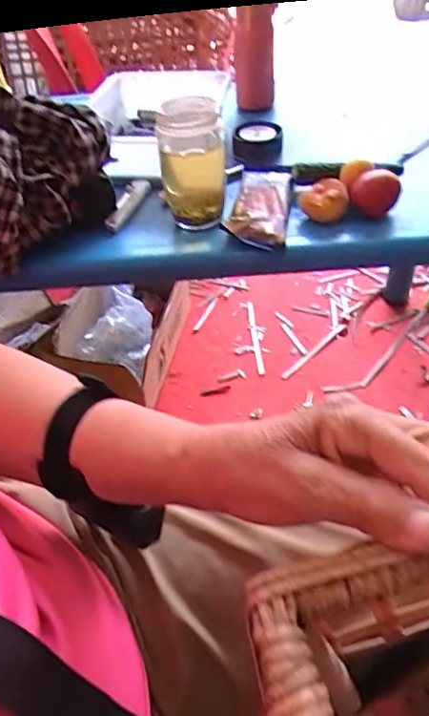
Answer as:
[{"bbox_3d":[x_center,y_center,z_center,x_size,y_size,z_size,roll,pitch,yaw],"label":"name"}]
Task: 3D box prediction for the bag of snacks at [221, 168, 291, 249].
[{"bbox_3d":[0.055,-0.183,0.639,0.067,0.024,0.150,4,45,12],"label":"bag of snacks"}]

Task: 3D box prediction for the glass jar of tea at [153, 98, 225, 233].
[{"bbox_3d":[-0.024,-0.217,0.608,0.069,0.121,0.069,-4,44,4],"label":"glass jar of tea"}]

